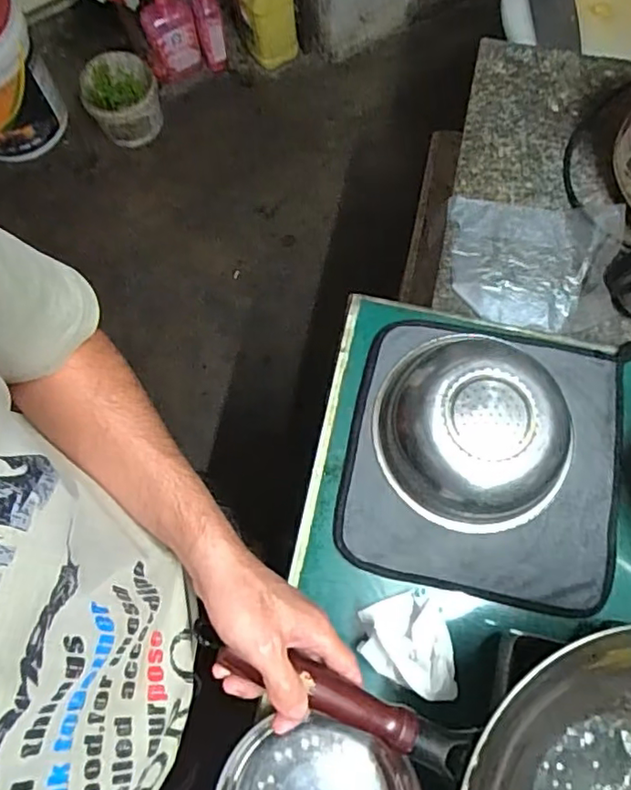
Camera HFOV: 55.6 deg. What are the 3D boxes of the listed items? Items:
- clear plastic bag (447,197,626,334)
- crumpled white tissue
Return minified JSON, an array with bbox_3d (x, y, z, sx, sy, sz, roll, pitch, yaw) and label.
[{"bbox_3d":[0.265,-0.163,0.728,0.194,0.021,0.169,6,75,3],"label":"clear plastic bag"},{"bbox_3d":[0.089,0.240,0.579,0.089,0.050,0.087,2,74,1],"label":"crumpled white tissue"}]

